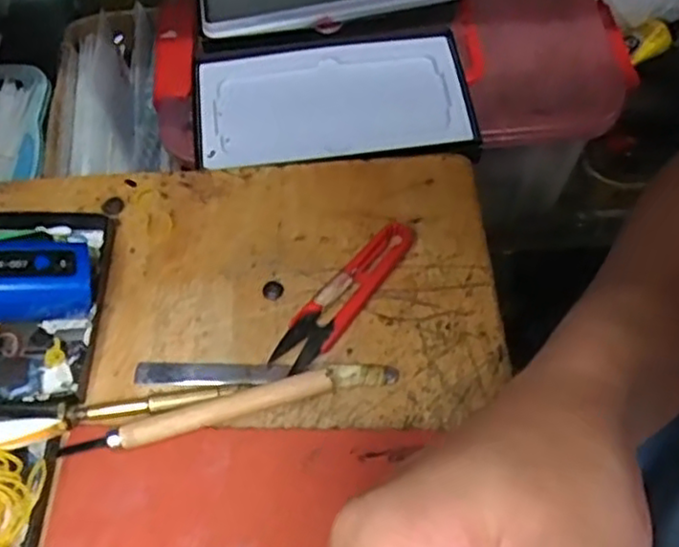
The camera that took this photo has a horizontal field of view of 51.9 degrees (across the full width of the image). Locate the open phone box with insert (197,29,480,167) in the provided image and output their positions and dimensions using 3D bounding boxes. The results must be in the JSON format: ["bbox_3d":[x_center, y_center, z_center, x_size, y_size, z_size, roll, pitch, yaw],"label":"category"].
[{"bbox_3d":[-0.004,-0.112,0.457,0.172,0.024,0.104,-6,61,-3],"label":"open phone box with insert"}]

